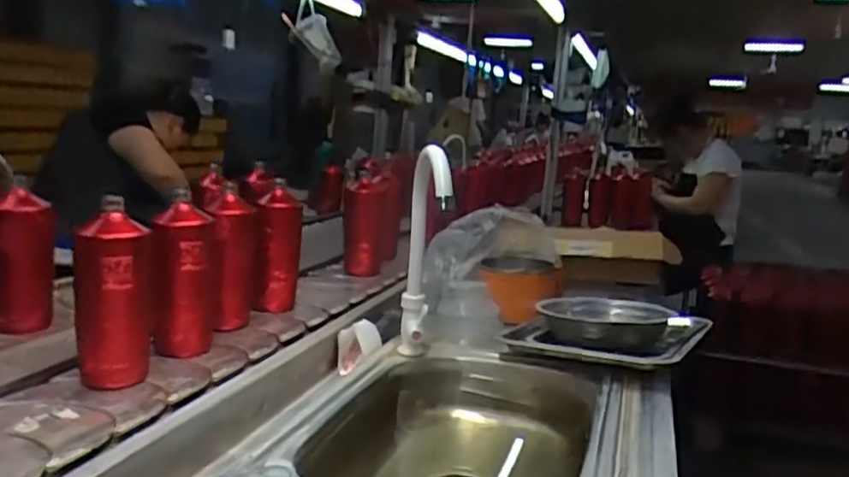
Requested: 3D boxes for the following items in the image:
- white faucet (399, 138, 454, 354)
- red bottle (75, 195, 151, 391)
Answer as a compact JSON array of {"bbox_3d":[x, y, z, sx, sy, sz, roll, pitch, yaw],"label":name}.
[{"bbox_3d":[0.000,0.019,0.873,0.041,0.351,0.106,3,41,-6],"label":"white faucet"},{"bbox_3d":[-0.349,0.068,0.754,0.081,0.193,0.073,-1,12,-24],"label":"red bottle"}]

